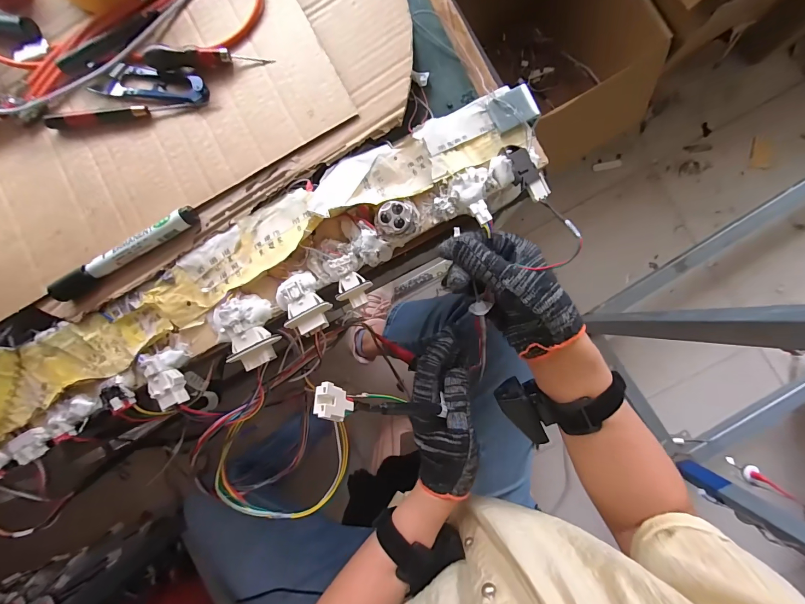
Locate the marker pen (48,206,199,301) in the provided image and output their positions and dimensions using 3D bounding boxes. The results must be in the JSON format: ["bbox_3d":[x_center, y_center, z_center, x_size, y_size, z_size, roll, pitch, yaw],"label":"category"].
[{"bbox_3d":[-0.246,-0.041,0.301,0.146,0.013,0.016,-29,86,3],"label":"marker pen"}]

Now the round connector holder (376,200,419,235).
[{"bbox_3d":[-0.003,-0.071,0.287,0.034,0.017,0.029,-14,87,4],"label":"round connector holder"}]

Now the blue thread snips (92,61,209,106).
[{"bbox_3d":[-0.230,-0.200,0.310,0.110,0.012,0.031,11,89,5],"label":"blue thread snips"}]

